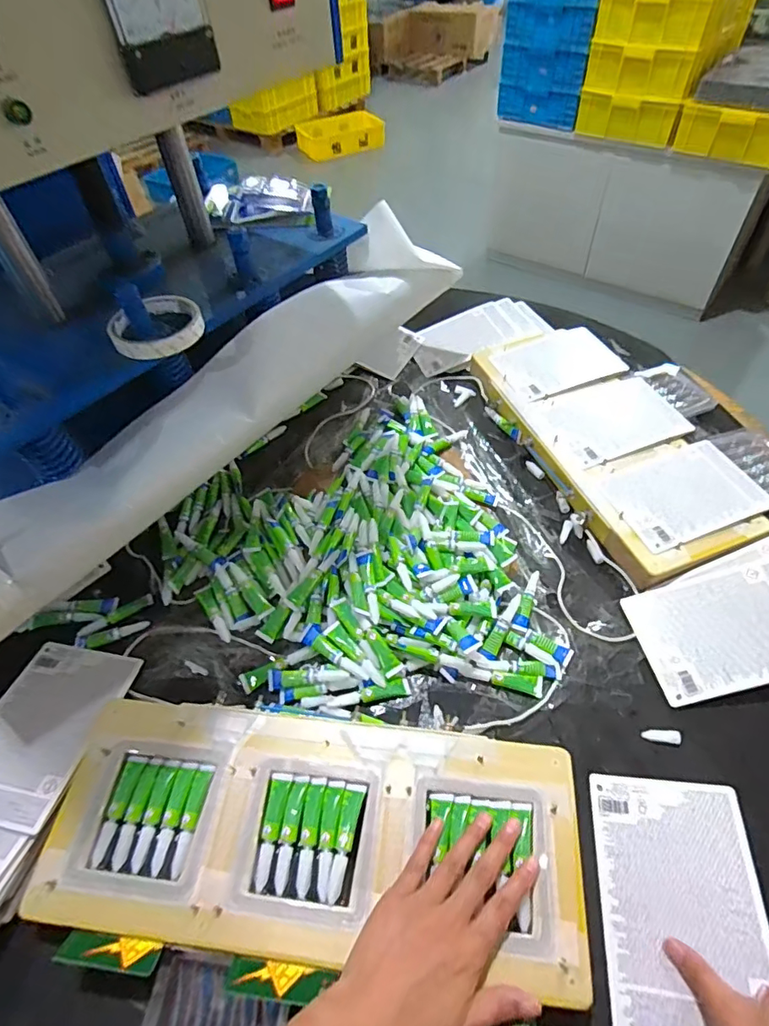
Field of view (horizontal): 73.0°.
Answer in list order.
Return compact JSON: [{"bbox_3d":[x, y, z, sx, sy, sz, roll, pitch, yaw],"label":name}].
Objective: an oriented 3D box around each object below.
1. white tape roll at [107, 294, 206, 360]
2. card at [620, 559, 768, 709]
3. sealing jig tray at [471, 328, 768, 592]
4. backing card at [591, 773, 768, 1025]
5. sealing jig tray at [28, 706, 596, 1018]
[{"bbox_3d":[-0.227,-0.186,0.518,0.088,0.023,0.088,-2,52,2],"label":"white tape roll"},{"bbox_3d":[0.347,0.117,0.526,0.170,0.005,0.117,-18,54,7],"label":"card"},{"bbox_3d":[0.296,-0.107,0.699,0.204,0.047,0.426,-18,53,-11],"label":"sealing jig tray"},{"bbox_3d":[0.231,0.301,0.407,0.116,0.008,0.170,-3,51,16],"label":"backing card"},{"bbox_3d":[-0.059,0.255,0.425,0.421,0.014,0.172,1,51,4],"label":"sealing jig tray"}]

